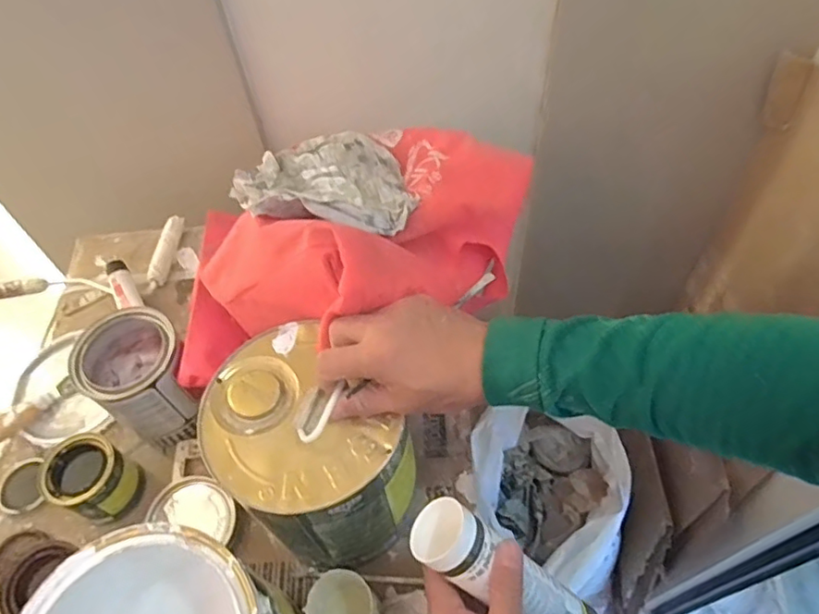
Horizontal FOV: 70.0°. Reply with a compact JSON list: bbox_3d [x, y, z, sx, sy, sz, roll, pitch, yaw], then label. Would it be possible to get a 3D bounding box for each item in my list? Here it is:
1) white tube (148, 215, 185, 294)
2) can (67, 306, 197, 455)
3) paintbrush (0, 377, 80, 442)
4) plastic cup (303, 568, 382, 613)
[{"bbox_3d":[-0.340,-0.076,0.817,0.024,0.024,0.117,2,55,5],"label":"white tube"},{"bbox_3d":[-0.285,0.081,0.643,0.124,0.132,0.103,31,63,23],"label":"can"},{"bbox_3d":[-0.452,0.125,0.688,0.018,0.024,0.121,33,47,24],"label":"paintbrush"},{"bbox_3d":[-0.056,0.272,0.522,0.056,0.067,0.066,-39,61,-21],"label":"plastic cup"}]

